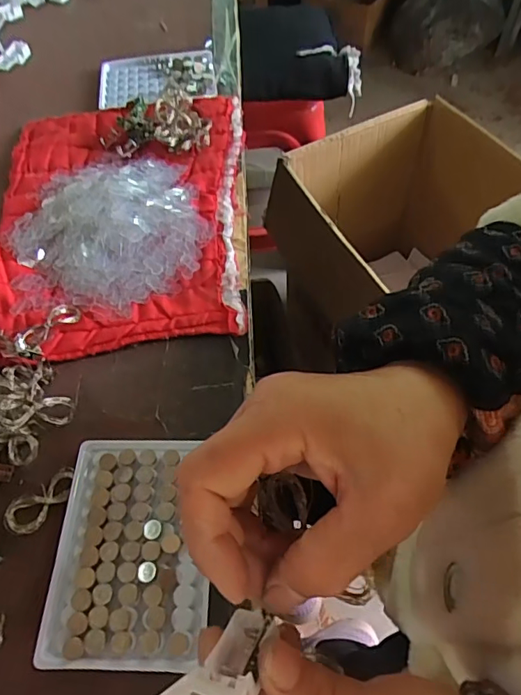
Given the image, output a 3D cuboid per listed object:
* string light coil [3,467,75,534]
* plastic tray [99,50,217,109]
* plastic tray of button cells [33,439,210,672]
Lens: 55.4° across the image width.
[{"bbox_3d":[-0.142,0.099,0.323,0.022,0.007,0.050,38,68,23],"label":"string light coil"},{"bbox_3d":[-0.120,-0.310,0.568,0.132,0.012,0.092,-8,59,-2],"label":"plastic tray"},{"bbox_3d":[-0.079,0.120,0.304,0.093,0.015,0.127,0,59,3],"label":"plastic tray of button cells"}]

